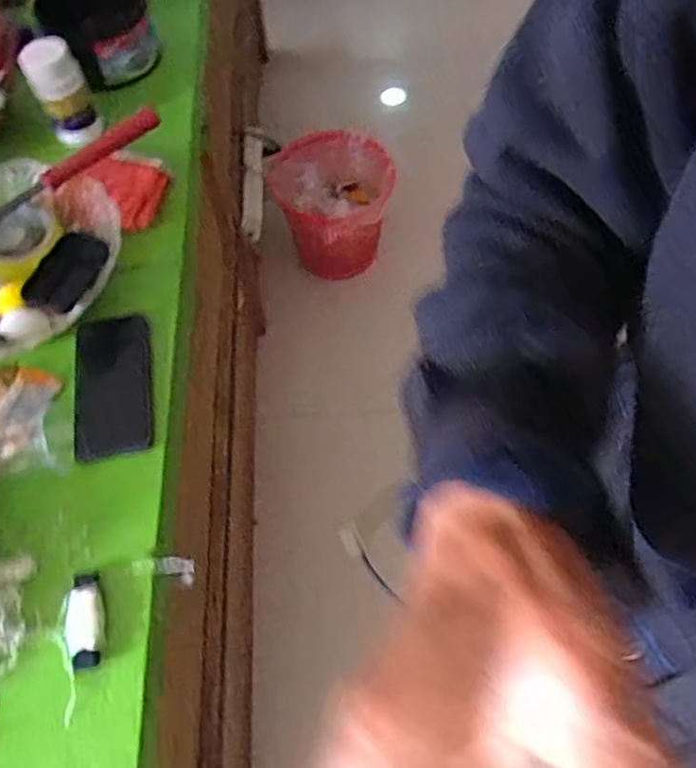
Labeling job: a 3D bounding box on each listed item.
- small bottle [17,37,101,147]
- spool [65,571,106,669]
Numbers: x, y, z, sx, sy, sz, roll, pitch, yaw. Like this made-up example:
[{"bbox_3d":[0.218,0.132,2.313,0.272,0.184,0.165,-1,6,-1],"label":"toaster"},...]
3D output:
[{"bbox_3d":[-0.366,-0.373,0.860,0.064,0.130,0.053,-21,61,-9],"label":"small bottle"},{"bbox_3d":[-0.224,0.200,0.572,0.034,0.023,0.077,-4,60,0],"label":"spool"}]

